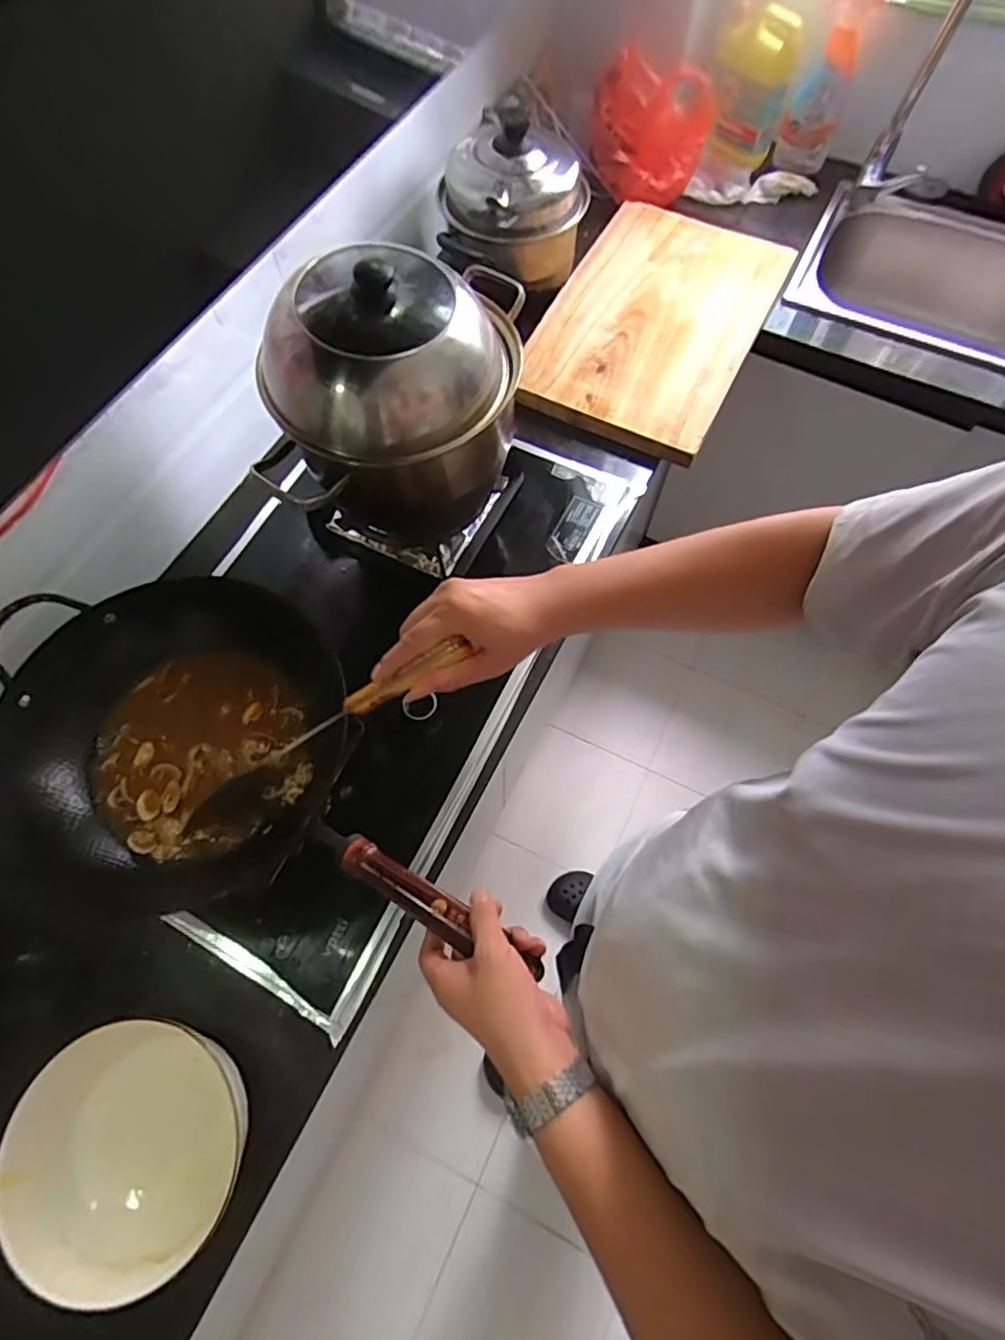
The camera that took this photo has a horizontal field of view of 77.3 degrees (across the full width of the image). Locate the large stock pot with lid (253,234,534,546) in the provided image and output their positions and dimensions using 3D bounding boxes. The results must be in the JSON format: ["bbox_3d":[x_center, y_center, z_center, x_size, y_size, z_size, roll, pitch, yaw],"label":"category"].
[{"bbox_3d":[-0.118,-0.299,0.715,0.259,0.259,0.318,5,66,3],"label":"large stock pot with lid"}]

